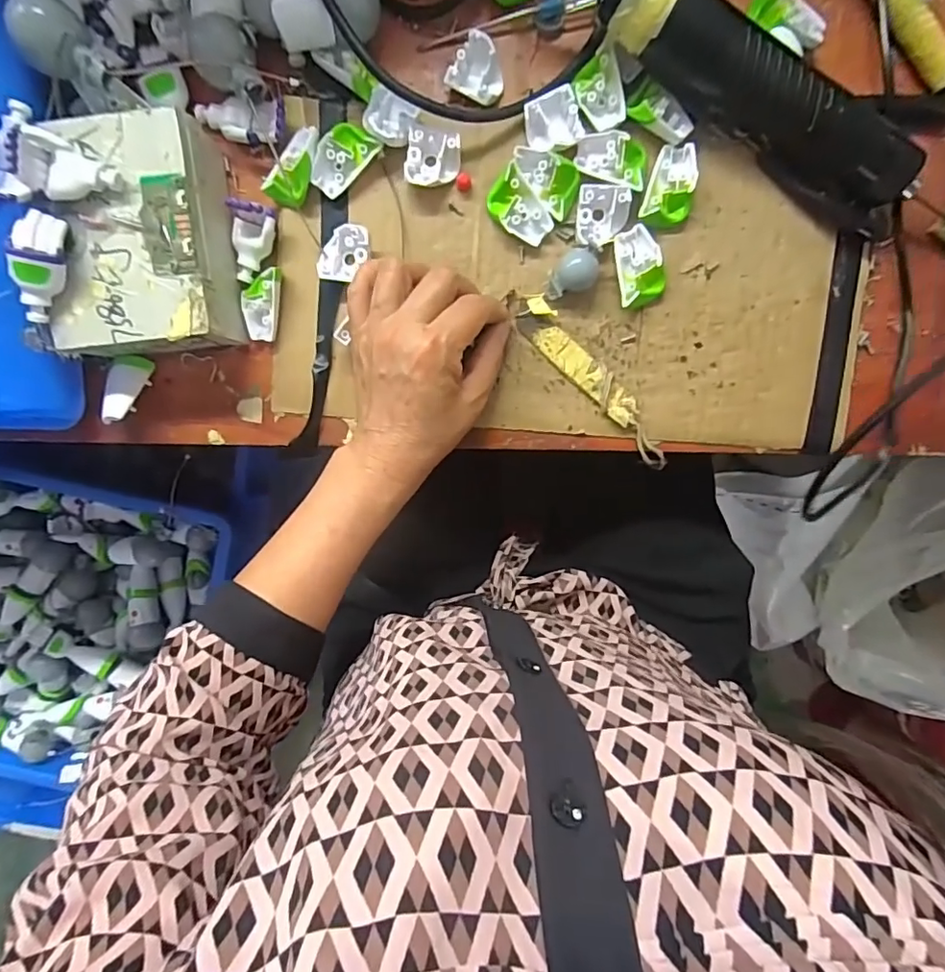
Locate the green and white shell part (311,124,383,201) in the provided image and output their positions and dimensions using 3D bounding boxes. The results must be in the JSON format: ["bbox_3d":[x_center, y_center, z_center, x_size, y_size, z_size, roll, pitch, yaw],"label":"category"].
[{"bbox_3d":[-0.078,-0.196,0.328,0.026,0.014,0.042,38,96,-2],"label":"green and white shell part"}]

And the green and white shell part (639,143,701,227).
[{"bbox_3d":[0.119,-0.178,0.322,0.028,0.013,0.044,15,96,0],"label":"green and white shell part"}]

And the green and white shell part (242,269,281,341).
[{"bbox_3d":[-0.135,-0.115,0.343,0.023,0.015,0.043,7,96,1],"label":"green and white shell part"}]

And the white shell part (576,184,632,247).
[{"bbox_3d":[0.079,-0.162,0.326,0.031,0.012,0.031,1,96,2],"label":"white shell part"}]

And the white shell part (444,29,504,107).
[{"bbox_3d":[0.004,-0.245,0.322,0.030,0.016,0.030,28,96,-1],"label":"white shell part"}]

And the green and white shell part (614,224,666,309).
[{"bbox_3d":[0.103,-0.134,0.331,0.027,0.015,0.045,-8,96,3],"label":"green and white shell part"}]

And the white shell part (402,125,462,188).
[{"bbox_3d":[-0.024,-0.195,0.326,0.031,0.016,0.029,9,96,1],"label":"white shell part"}]

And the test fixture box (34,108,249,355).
[{"bbox_3d":[-0.196,-0.142,0.322,0.095,0.050,0.121,-5,96,3],"label":"test fixture box"}]

